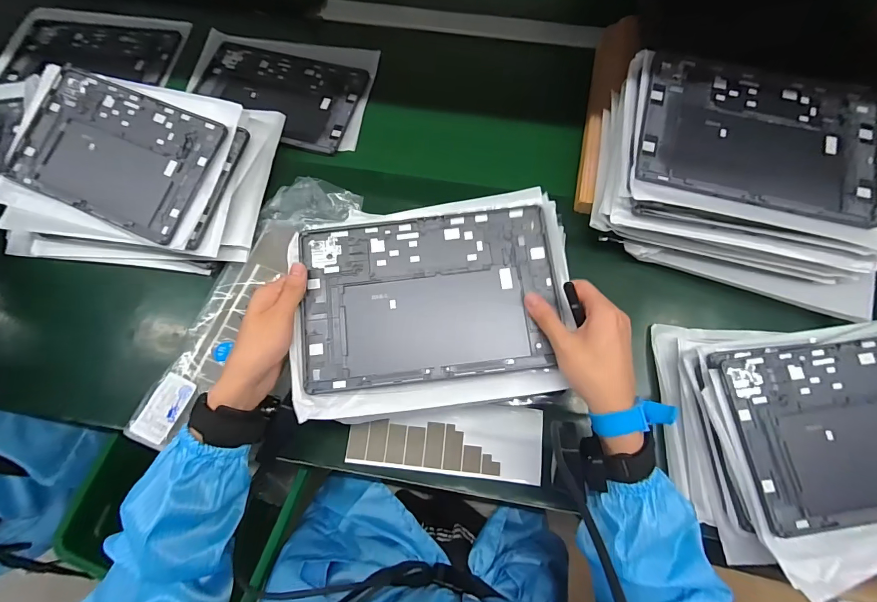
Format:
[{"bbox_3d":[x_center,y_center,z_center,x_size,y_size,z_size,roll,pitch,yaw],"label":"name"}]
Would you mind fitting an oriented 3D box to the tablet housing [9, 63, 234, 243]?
[{"bbox_3d":[-0.410,-0.189,0.491,0.257,0.010,0.165,22,83,6],"label":"tablet housing"}]

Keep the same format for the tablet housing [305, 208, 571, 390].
[{"bbox_3d":[-0.009,-0.006,0.387,0.251,0.012,0.167,-7,74,-1],"label":"tablet housing"}]

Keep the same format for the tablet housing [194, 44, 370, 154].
[{"bbox_3d":[-0.250,-0.324,0.597,0.249,0.010,0.171,15,70,3],"label":"tablet housing"}]

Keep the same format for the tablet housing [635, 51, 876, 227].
[{"bbox_3d":[0.360,-0.190,0.432,0.257,0.009,0.179,13,78,4],"label":"tablet housing"}]

